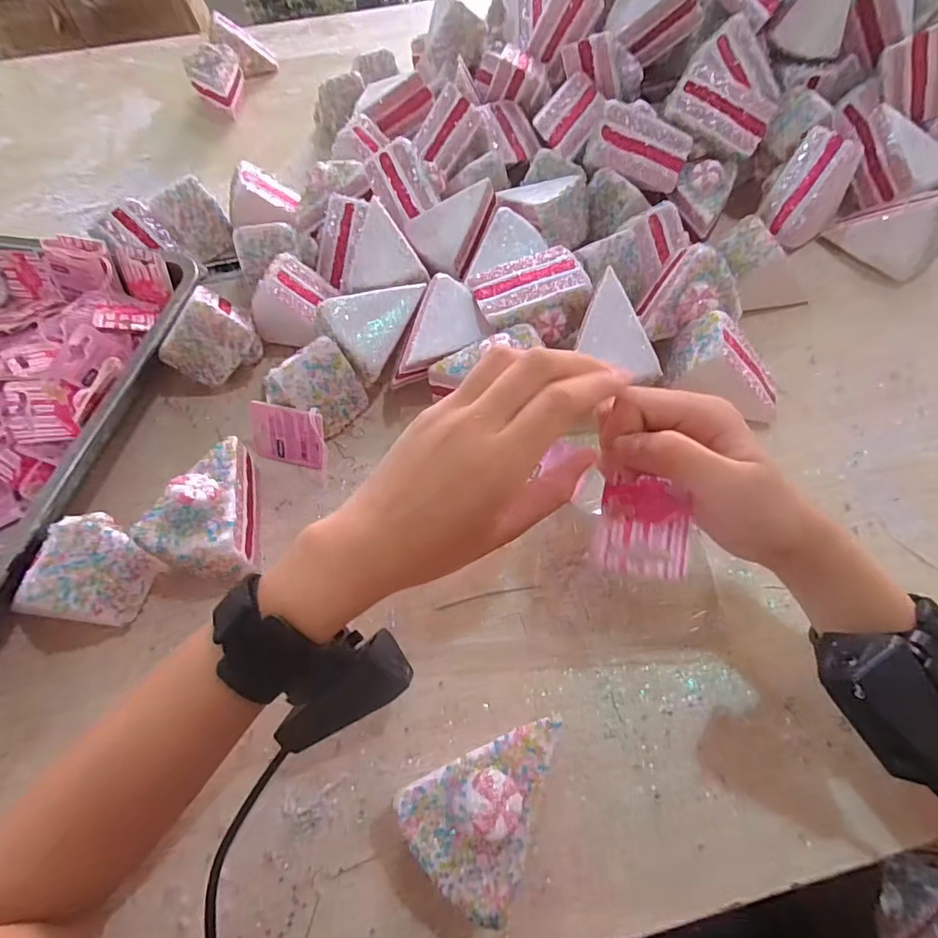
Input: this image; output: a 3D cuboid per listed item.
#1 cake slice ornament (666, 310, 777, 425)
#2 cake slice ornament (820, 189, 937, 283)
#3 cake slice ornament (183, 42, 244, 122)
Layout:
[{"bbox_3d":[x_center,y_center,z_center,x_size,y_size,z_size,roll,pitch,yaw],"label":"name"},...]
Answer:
[{"bbox_3d":[0.194,-0.070,0.377,0.089,0.063,0.060,13,61,10],"label":"cake slice ornament"},{"bbox_3d":[0.378,-0.217,0.452,0.051,0.064,0.087,-31,63,-15],"label":"cake slice ornament"},{"bbox_3d":[-0.326,-0.509,0.666,0.068,0.063,0.077,-24,61,-9],"label":"cake slice ornament"}]

